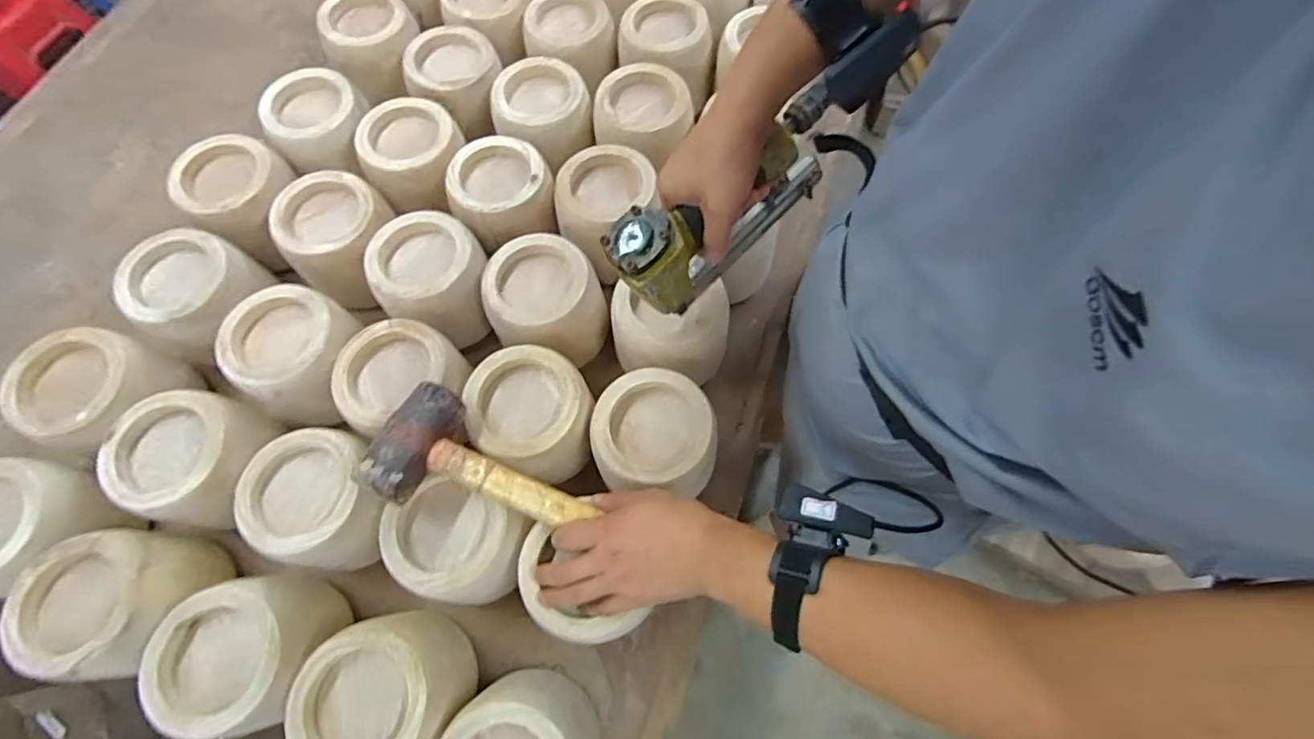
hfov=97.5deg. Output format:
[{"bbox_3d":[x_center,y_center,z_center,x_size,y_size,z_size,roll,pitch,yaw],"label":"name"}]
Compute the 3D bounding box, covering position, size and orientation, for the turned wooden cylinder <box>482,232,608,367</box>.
[{"bbox_3d":[-0.133,-0.080,0.690,0.126,0.105,0.125,0,68,0],"label":"turned wooden cylinder"}]

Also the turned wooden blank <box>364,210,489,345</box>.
[{"bbox_3d":[-0.270,-0.110,0.709,0.144,0.105,0.129,-31,71,-12],"label":"turned wooden blank"}]

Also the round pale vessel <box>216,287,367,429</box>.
[{"bbox_3d":[-0.408,-0.014,0.672,0.130,0.118,0.128,-26,70,-10],"label":"round pale vessel"}]

